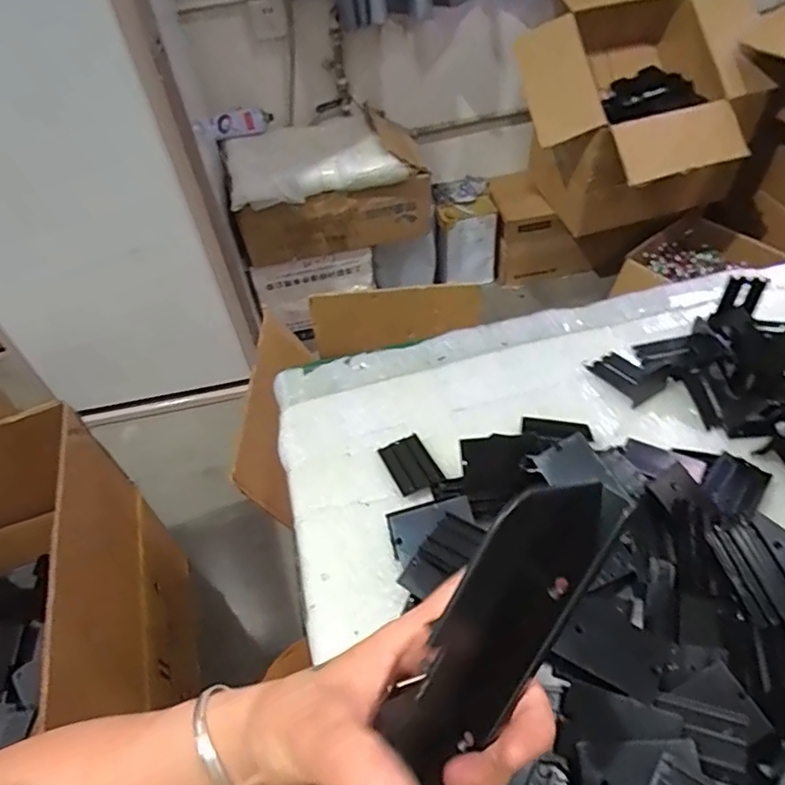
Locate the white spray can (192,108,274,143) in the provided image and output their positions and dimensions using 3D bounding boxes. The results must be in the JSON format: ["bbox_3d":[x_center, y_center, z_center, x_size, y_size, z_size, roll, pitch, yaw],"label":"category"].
[{"bbox_3d":[-0.416,-0.717,1.509,0.207,0.072,0.074,-28,51,-18],"label":"white spray can"}]

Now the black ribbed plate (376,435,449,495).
[{"bbox_3d":[0.015,0.058,0.449,0.035,0.006,0.050,-23,50,-14],"label":"black ribbed plate"}]

